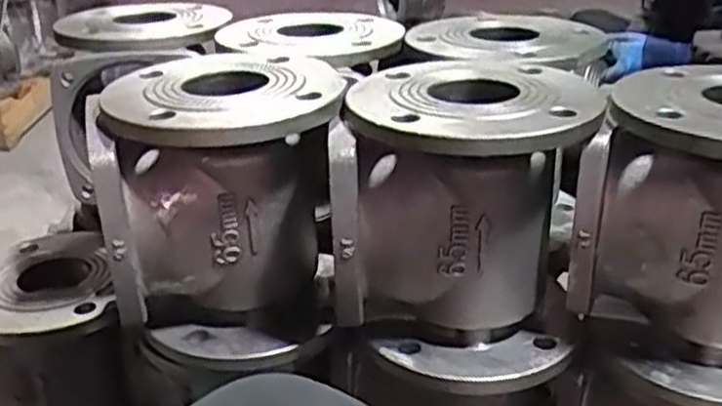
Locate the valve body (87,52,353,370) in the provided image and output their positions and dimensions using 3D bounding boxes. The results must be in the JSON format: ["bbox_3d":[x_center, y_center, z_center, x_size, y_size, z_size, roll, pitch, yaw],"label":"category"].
[{"bbox_3d":[-0.103,0.004,0.609,0.176,0.199,0.153,-2,25,-1],"label":"valve body"}]

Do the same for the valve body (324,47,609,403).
[{"bbox_3d":[0.085,0.001,0.623,0.185,0.199,0.226,2,25,7],"label":"valve body"}]

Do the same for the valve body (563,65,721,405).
[{"bbox_3d":[0.280,0.015,0.587,0.189,0.204,0.201,13,28,27],"label":"valve body"}]

